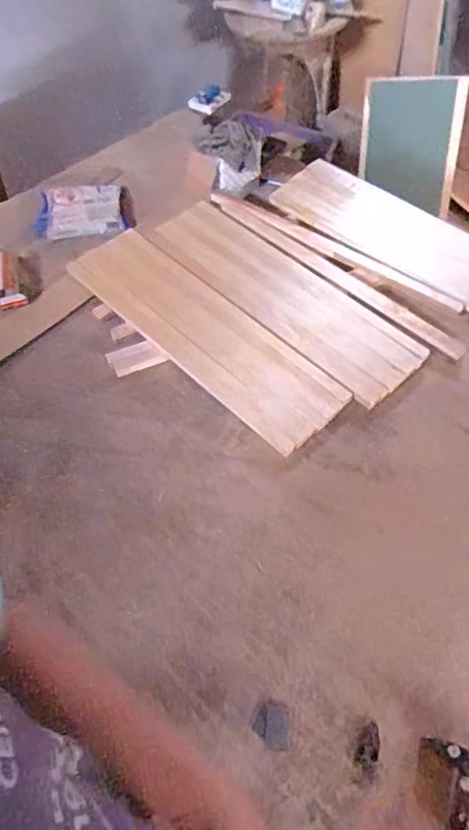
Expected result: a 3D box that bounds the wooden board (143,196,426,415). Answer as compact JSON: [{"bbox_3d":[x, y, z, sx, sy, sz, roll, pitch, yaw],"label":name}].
[{"bbox_3d":[0.087,-0.242,1.108,0.585,0.017,0.170,39,68,18],"label":"wooden board"}]

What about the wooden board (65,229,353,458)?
[{"bbox_3d":[-0.063,-0.160,1.066,0.587,0.016,0.164,40,71,19],"label":"wooden board"}]

